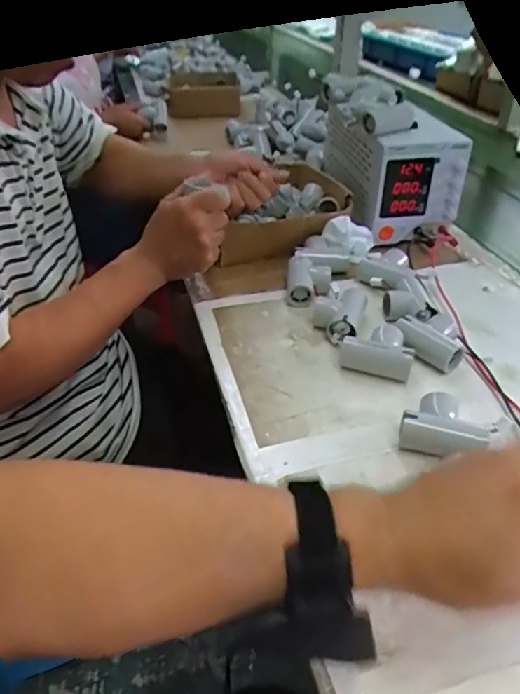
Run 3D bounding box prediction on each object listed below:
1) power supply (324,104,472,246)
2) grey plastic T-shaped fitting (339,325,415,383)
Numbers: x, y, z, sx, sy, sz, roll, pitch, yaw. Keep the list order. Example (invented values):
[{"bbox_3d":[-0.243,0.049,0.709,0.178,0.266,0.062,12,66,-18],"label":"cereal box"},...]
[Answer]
[{"bbox_3d":[0.198,-0.294,0.864,0.140,0.160,0.262,-4,36,-6],"label":"power supply"},{"bbox_3d":[0.128,0.003,0.594,0.074,0.030,0.057,14,38,18],"label":"grey plastic T-shaped fitting"}]

